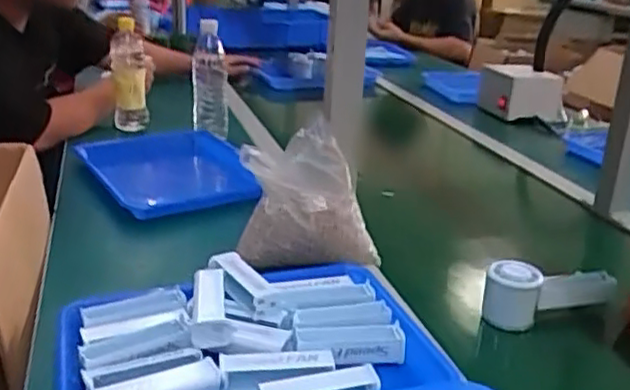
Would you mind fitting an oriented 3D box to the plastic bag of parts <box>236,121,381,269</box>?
[{"bbox_3d":[-0.008,0.001,0.853,0.168,0.128,0.149,2,22,-2],"label":"plastic bag of parts"}]

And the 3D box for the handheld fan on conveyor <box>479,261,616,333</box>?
[{"bbox_3d":[0.258,0.099,0.766,0.163,0.066,0.050,-9,24,-27],"label":"handheld fan on conveyor"}]

